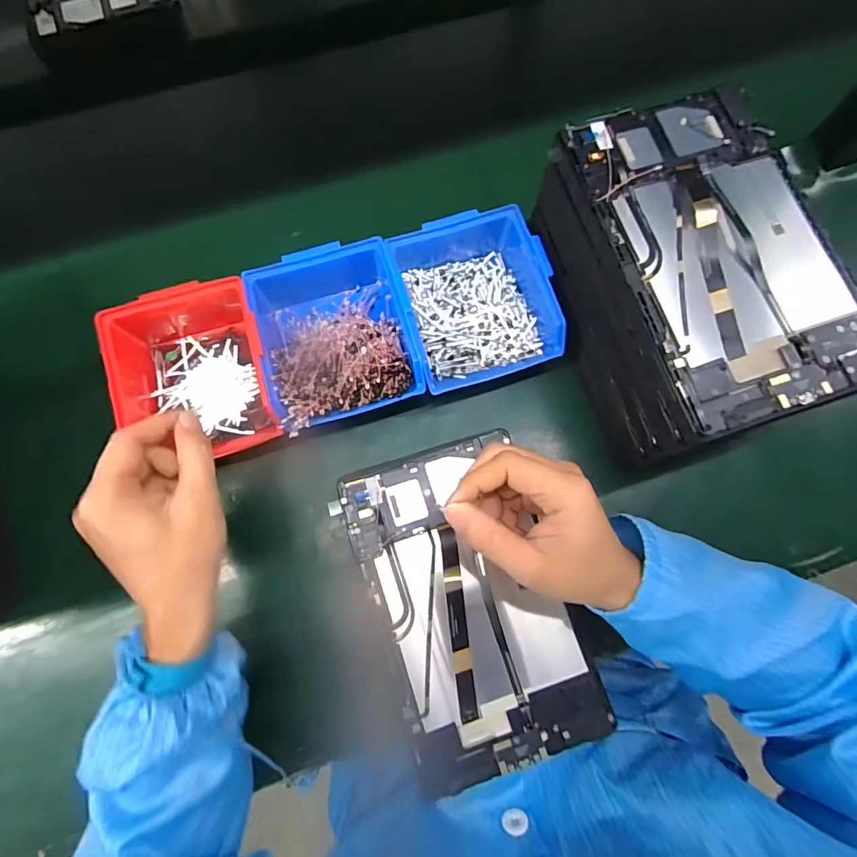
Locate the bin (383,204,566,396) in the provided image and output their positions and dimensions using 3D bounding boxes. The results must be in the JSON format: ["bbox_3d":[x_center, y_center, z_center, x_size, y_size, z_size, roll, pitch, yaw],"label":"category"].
[{"bbox_3d":[0.038,-0.119,0.413,0.125,0.064,0.154,-14,76,-4],"label":"bin"}]

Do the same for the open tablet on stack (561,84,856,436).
[{"bbox_3d":[0.204,-0.127,0.322,0.145,0.013,0.239,-18,77,-5],"label":"open tablet on stack"}]

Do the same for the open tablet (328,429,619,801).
[{"bbox_3d":[0.029,0.136,0.370,0.144,0.013,0.241,-20,77,-5],"label":"open tablet"}]

